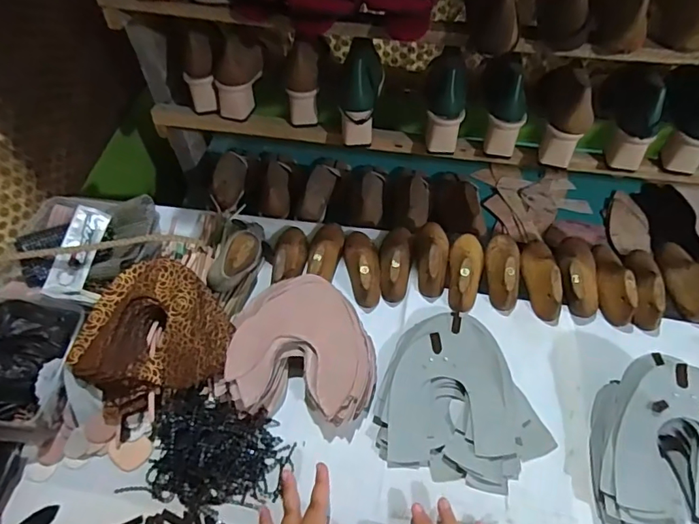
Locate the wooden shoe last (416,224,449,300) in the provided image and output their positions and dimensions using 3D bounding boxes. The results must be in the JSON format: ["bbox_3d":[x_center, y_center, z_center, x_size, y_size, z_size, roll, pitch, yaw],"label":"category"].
[{"bbox_3d":[0.131,-0.018,0.755,0.056,0.045,0.142,9,55,8],"label":"wooden shoe last"}]

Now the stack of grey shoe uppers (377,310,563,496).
[{"bbox_3d":[0.149,0.171,0.623,0.205,0.027,0.208,13,55,10],"label":"stack of grey shoe uppers"}]

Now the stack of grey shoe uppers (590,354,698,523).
[{"bbox_3d":[0.376,0.213,0.558,0.188,0.079,0.192,-3,54,-1],"label":"stack of grey shoe uppers"}]

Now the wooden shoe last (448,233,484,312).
[{"bbox_3d":[0.178,0.007,0.734,0.054,0.046,0.146,13,55,10],"label":"wooden shoe last"}]

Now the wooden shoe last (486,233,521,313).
[{"bbox_3d":[0.235,0.004,0.731,0.052,0.045,0.136,8,55,7],"label":"wooden shoe last"}]

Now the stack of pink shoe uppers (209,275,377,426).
[{"bbox_3d":[-0.060,0.112,0.648,0.193,0.056,0.188,6,54,5],"label":"stack of pink shoe uppers"}]

